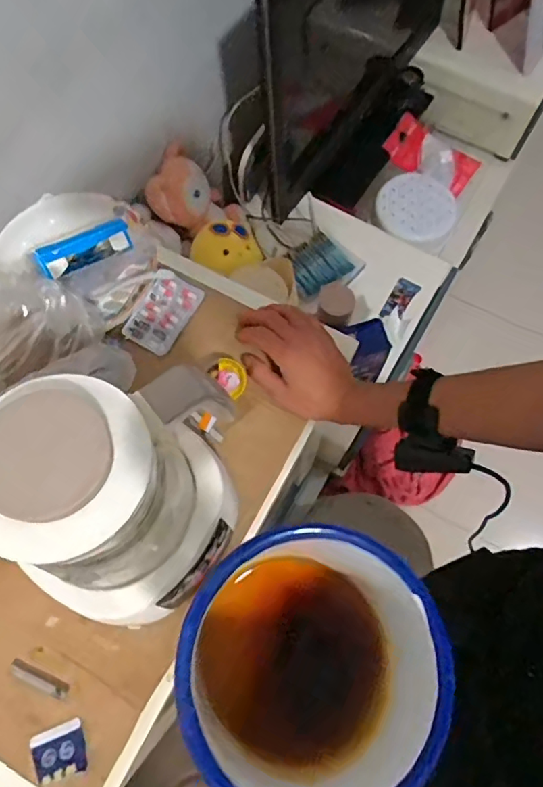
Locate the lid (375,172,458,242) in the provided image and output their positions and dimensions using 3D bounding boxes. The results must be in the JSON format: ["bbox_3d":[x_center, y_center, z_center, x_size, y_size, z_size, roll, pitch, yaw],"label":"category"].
[{"bbox_3d":[0.344,-0.452,1.270,0.179,0.033,0.190,0,70,1],"label":"lid"}]

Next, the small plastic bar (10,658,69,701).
[{"bbox_3d":[-0.202,0.248,0.466,0.054,0.005,0.013,23,72,9],"label":"small plastic bar"}]

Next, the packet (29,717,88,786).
[{"bbox_3d":[-0.177,0.296,0.442,0.044,0.011,0.038,-18,71,-6],"label":"packet"}]

